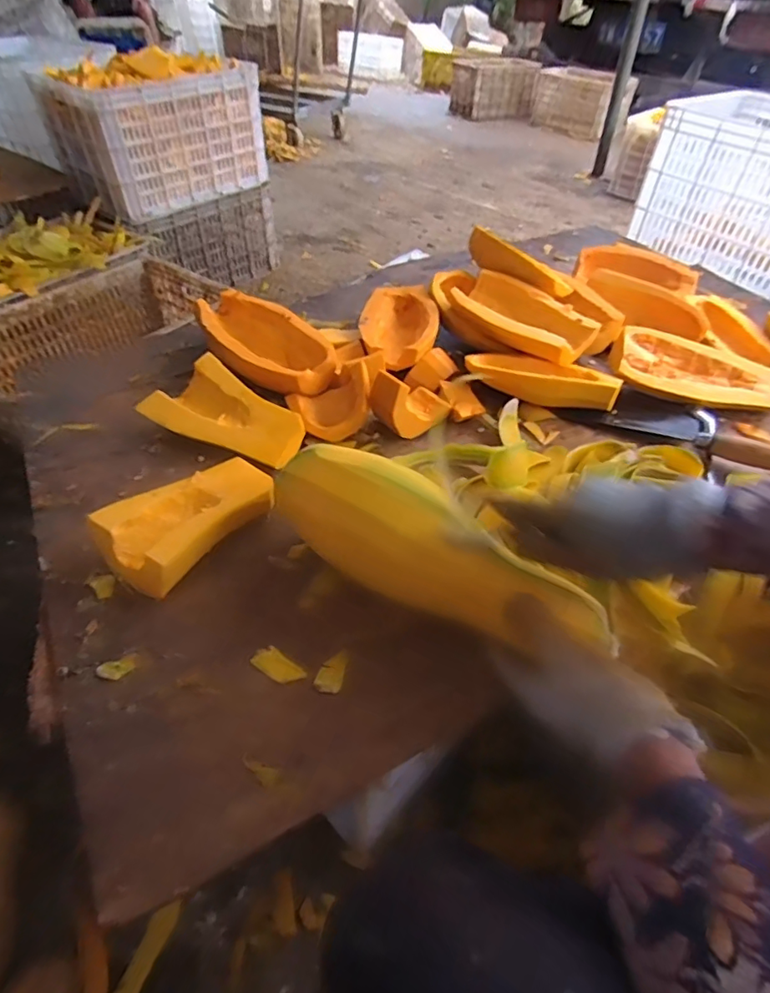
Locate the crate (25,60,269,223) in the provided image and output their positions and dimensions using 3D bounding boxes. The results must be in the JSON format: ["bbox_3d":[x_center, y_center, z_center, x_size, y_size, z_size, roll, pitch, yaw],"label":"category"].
[{"bbox_3d":[-0.638,-1.043,1.502,0.306,0.297,0.537,28,53,24],"label":"crate"}]

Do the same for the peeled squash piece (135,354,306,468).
[{"bbox_3d":[-0.192,-0.106,0.654,0.202,0.064,0.101,16,49,14],"label":"peeled squash piece"}]

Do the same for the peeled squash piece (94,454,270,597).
[{"bbox_3d":[-0.189,0.026,0.528,0.108,0.055,0.164,35,56,29],"label":"peeled squash piece"}]

